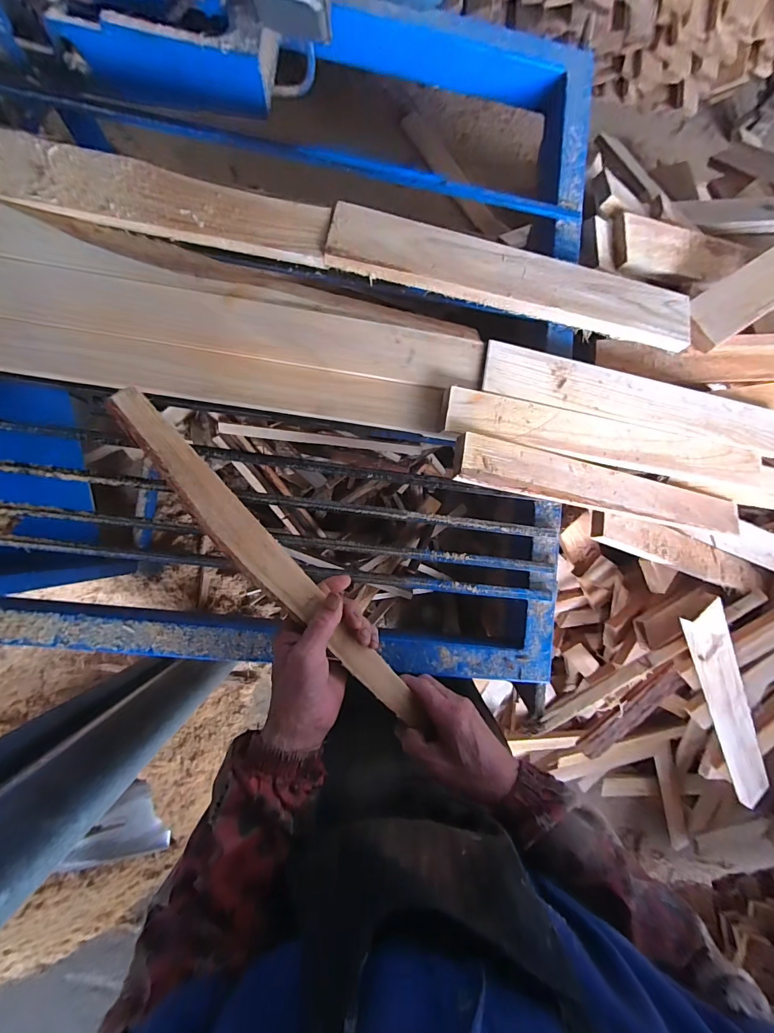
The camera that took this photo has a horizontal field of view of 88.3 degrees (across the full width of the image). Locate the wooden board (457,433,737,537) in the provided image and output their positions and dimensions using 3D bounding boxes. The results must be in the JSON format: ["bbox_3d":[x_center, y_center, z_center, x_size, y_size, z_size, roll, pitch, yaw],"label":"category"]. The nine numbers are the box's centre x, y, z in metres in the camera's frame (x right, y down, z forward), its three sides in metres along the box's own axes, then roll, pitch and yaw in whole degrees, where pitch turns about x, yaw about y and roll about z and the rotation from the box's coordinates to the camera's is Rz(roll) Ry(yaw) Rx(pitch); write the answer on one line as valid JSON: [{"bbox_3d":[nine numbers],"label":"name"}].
[{"bbox_3d":[0.303,-0.035,0.535,0.497,0.018,0.058,8,86,-20],"label":"wooden board"}]

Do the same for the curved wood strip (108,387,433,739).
[{"bbox_3d":[-0.100,0.053,0.368,0.035,0.017,0.394,-41,101,-7],"label":"curved wood strip"}]

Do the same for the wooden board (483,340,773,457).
[{"bbox_3d":[0.353,-0.153,0.527,0.490,0.032,0.064,8,86,-6],"label":"wooden board"}]

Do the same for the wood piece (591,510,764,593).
[{"bbox_3d":[0.478,0.060,0.637,0.437,0.020,0.060,16,85,-22],"label":"wood piece"}]

